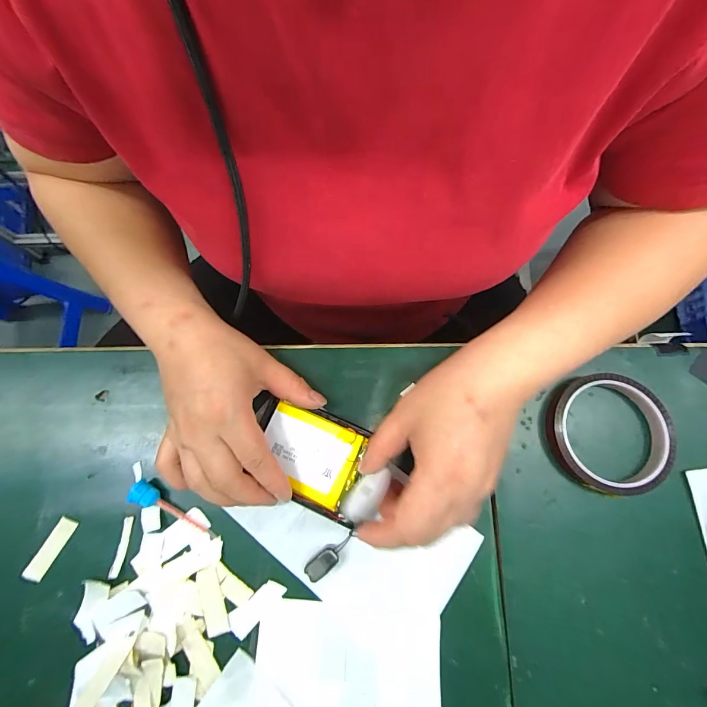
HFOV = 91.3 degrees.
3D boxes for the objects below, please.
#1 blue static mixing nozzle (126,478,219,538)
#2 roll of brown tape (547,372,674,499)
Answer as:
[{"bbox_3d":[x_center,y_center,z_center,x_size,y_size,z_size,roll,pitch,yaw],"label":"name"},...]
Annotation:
[{"bbox_3d":[-0.141,0.125,0.272,0.073,0.011,0.016,33,78,-3],"label":"blue static mixing nozzle"},{"bbox_3d":[0.204,0.063,0.277,0.091,0.017,0.092,0,75,1],"label":"roll of brown tape"}]

